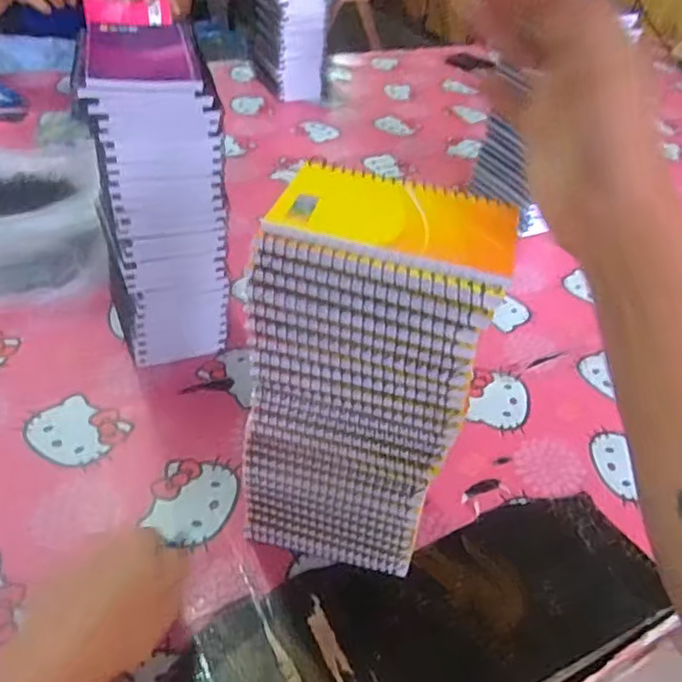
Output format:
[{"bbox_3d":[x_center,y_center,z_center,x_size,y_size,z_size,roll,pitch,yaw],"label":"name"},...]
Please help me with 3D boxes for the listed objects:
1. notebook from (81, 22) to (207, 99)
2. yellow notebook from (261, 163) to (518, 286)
[{"bbox_3d":[-0.157,-0.223,0.502,0.082,0.014,0.120,-6,44,-16],"label":"notebook"},{"bbox_3d":[0.031,-0.069,0.352,0.128,0.006,0.082,14,41,8],"label":"yellow notebook"}]

